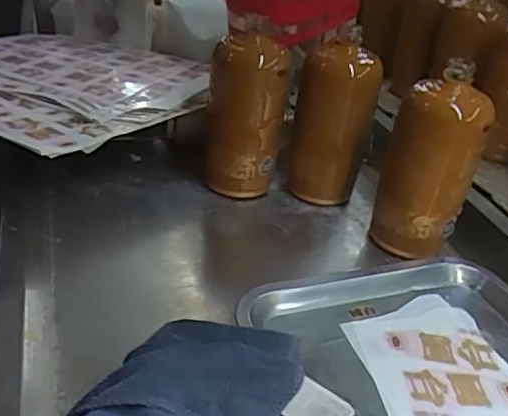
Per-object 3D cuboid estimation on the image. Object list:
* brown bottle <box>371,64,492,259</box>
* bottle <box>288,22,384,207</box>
[{"bbox_3d":[0.172,-0.038,0.561,0.083,0.171,0.066,2,33,-4],"label":"brown bottle"},{"bbox_3d":[0.085,-0.094,0.638,0.087,0.174,0.074,15,34,15],"label":"bottle"}]

